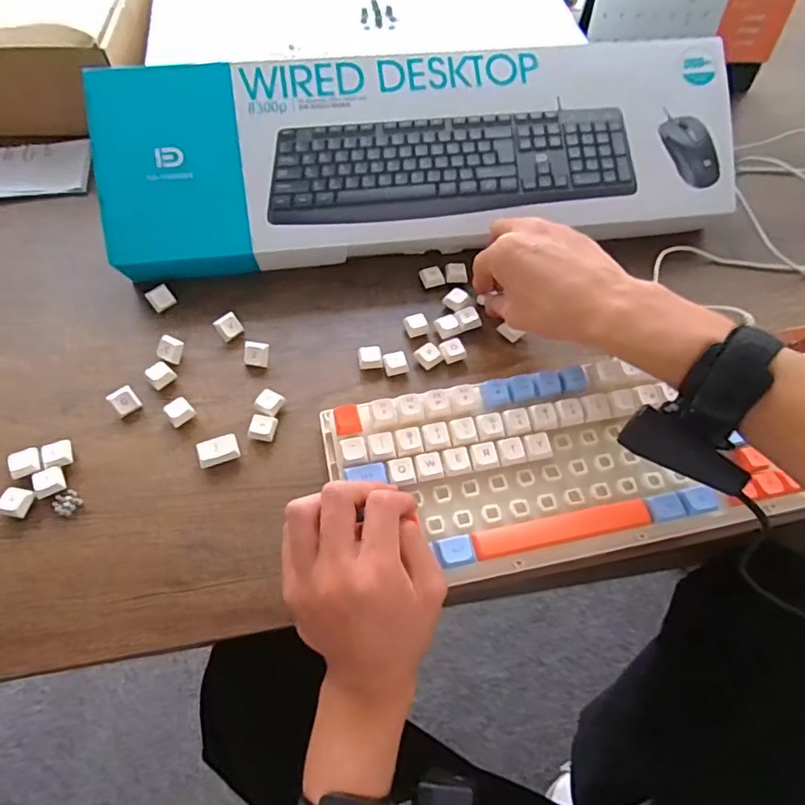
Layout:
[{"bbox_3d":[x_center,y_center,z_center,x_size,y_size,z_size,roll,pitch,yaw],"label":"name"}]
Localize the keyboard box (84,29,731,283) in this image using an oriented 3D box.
[{"bbox_3d":[0.024,-0.209,0.475,0.530,0.046,0.165,-8,93,-6],"label":"keyboard box"}]

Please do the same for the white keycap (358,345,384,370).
[{"bbox_3d":[-0.025,-0.035,0.433,0.018,0.010,0.018,-3,60,-4],"label":"white keycap"}]

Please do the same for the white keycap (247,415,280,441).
[{"bbox_3d":[-0.100,0.018,0.398,0.018,0.010,0.019,7,60,2],"label":"white keycap"}]

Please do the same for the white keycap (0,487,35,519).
[{"bbox_3d":[-0.252,0.065,0.362,0.017,0.007,0.018,9,60,3],"label":"white keycap"}]

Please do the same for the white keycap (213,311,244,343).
[{"bbox_3d":[-0.137,-0.061,0.443,0.016,0.015,0.020,40,66,19],"label":"white keycap"}]

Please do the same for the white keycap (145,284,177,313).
[{"bbox_3d":[-0.197,-0.085,0.455,0.019,0.012,0.015,-39,68,-22],"label":"white keycap"}]

